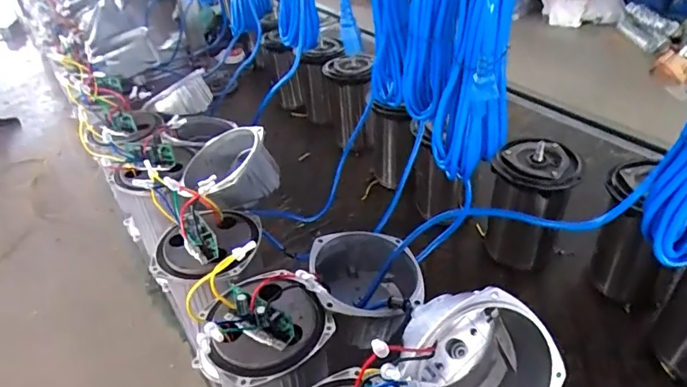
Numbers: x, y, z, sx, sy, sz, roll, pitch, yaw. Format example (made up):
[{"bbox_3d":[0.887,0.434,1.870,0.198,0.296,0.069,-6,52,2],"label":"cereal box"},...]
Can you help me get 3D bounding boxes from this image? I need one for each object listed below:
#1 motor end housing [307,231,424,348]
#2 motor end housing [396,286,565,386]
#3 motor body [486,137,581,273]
[{"bbox_3d":[0.028,0.112,0.580,0.129,0.091,0.139,-7,38,-2],"label":"motor end housing"},{"bbox_3d":[0.116,0.156,0.435,0.135,0.133,0.088,-41,13,-8],"label":"motor end housing"},{"bbox_3d":[0.318,0.026,0.821,0.126,0.223,0.110,16,42,25],"label":"motor body"}]

